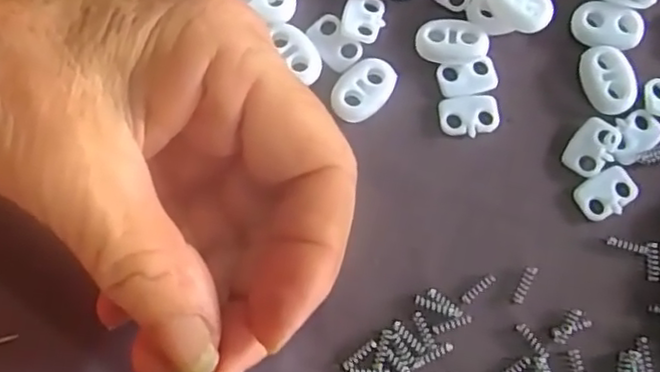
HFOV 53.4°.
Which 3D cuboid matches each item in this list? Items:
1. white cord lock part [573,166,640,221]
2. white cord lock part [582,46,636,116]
[{"bbox_3d":[0.085,0.002,0.200,0.019,0.004,0.013,-32,80,-9],"label":"white cord lock part"},{"bbox_3d":[0.087,-0.033,0.206,0.014,0.006,0.022,-10,77,-4],"label":"white cord lock part"}]

